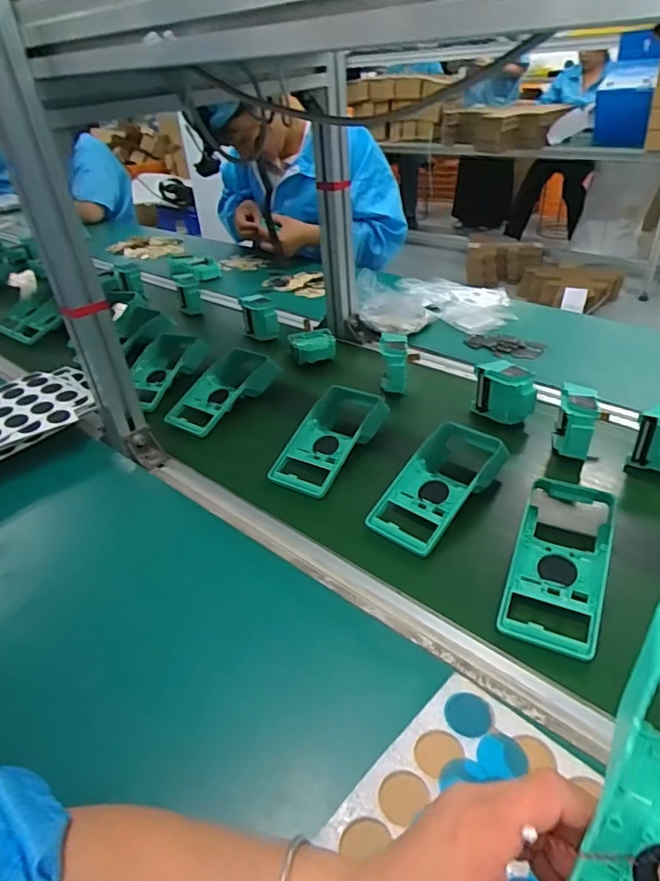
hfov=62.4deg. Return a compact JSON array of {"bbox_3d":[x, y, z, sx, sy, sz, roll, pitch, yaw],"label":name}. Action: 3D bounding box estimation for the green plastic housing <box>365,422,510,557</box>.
[{"bbox_3d":[0.131,0.048,0.626,0.091,0.052,0.196,26,46,32],"label":"green plastic housing"}]

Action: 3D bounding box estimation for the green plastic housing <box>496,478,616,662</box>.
[{"bbox_3d":[0.222,0.112,0.524,0.083,0.045,0.177,15,41,21],"label":"green plastic housing"}]

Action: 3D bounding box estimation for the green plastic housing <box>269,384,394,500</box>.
[{"bbox_3d":[0.001,0.001,0.719,0.093,0.058,0.198,22,44,28],"label":"green plastic housing"}]

